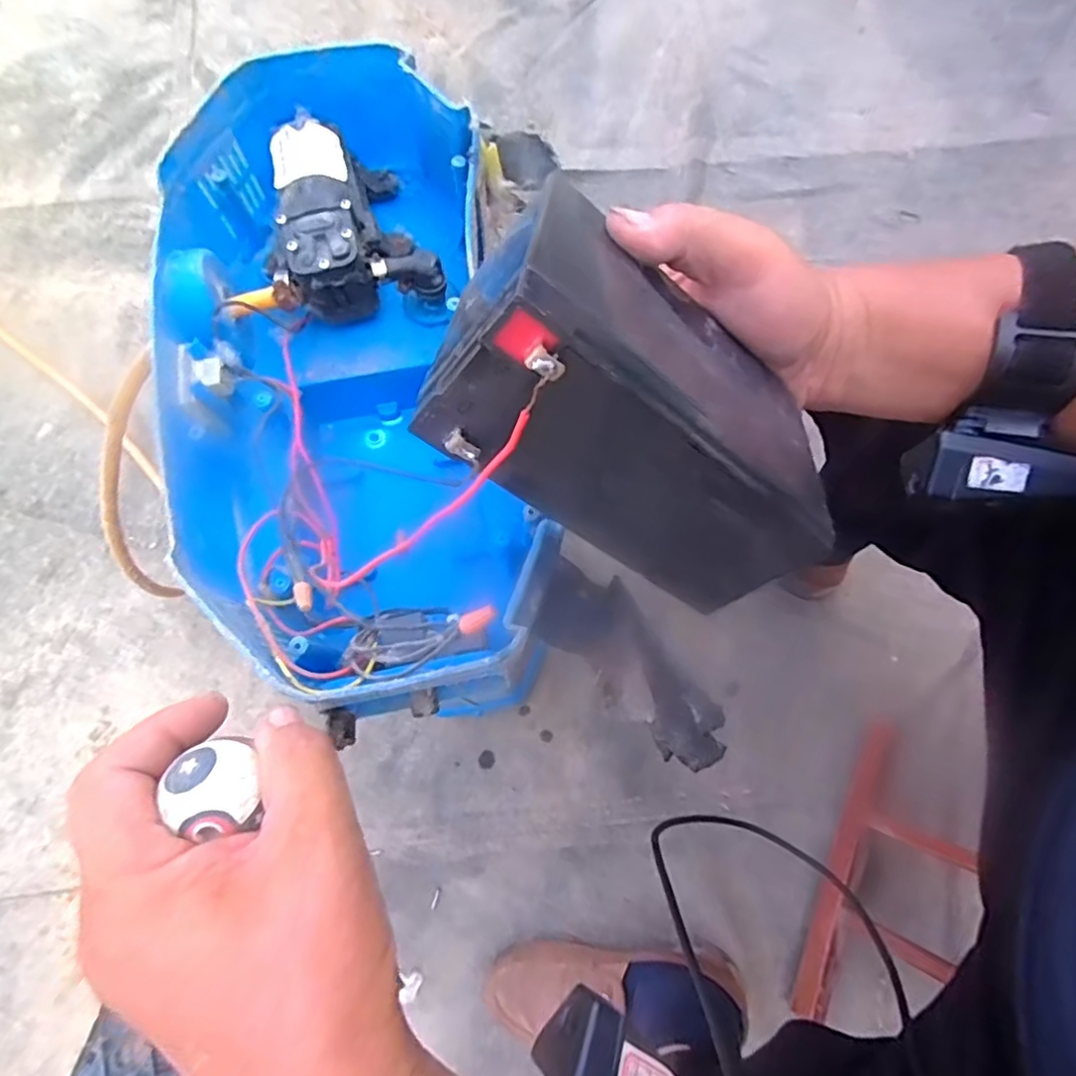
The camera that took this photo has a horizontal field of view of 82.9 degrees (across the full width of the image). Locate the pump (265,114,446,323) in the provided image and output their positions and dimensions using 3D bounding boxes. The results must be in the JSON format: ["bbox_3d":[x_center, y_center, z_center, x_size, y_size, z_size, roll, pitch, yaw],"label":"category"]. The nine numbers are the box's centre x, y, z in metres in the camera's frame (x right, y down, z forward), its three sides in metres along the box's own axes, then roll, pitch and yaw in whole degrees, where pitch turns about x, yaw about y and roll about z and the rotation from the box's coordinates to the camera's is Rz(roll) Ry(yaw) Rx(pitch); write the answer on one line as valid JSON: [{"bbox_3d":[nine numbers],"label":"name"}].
[{"bbox_3d":[-0.116,-0.199,0.378,0.094,0.048,0.125,-12,75,-5],"label":"pump"}]

